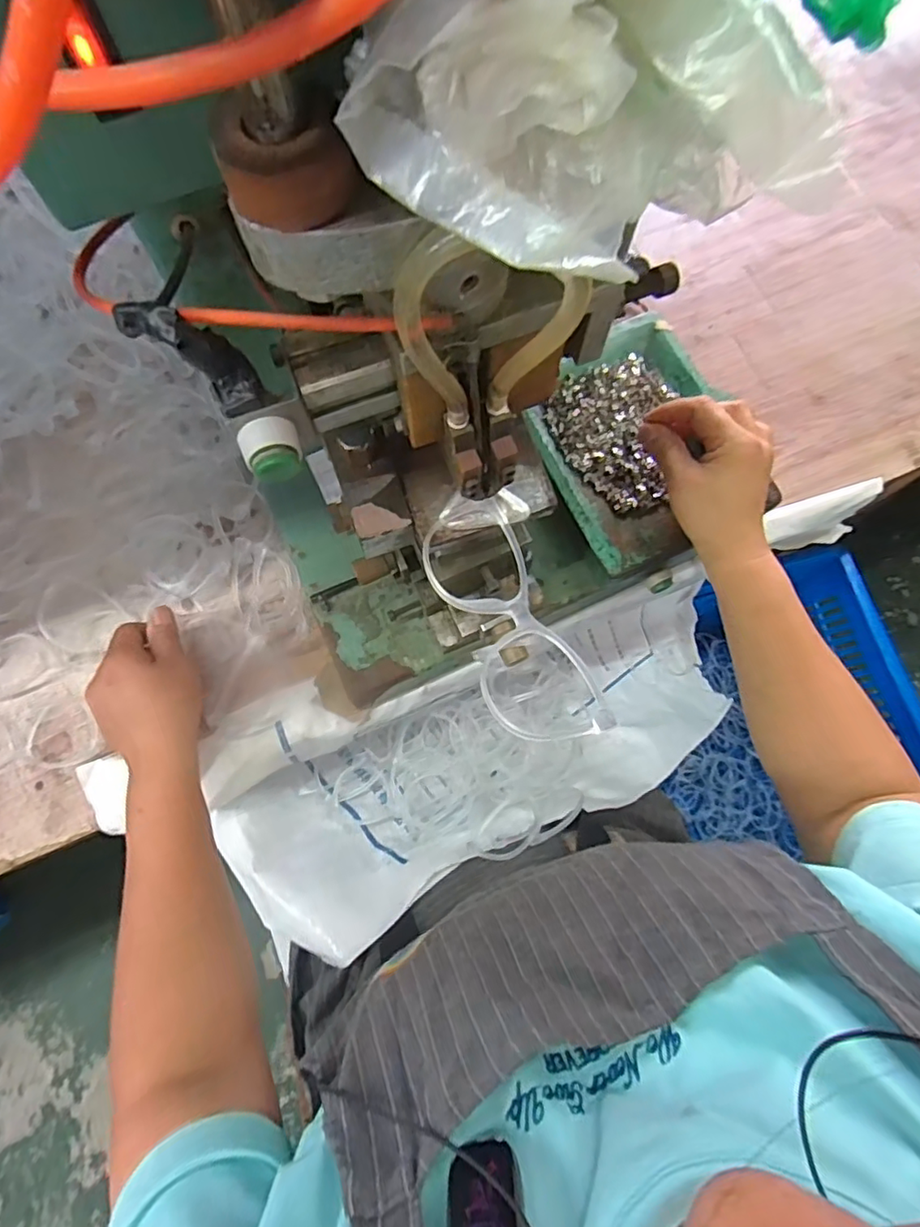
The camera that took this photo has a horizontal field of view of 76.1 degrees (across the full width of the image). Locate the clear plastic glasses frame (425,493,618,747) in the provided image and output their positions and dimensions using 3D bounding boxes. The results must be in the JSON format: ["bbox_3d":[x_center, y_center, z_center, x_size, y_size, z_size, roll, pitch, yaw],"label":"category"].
[{"bbox_3d":[0.023,0.000,0.290,0.060,0.020,0.133,-16,75,-4],"label":"clear plastic glasses frame"}]

